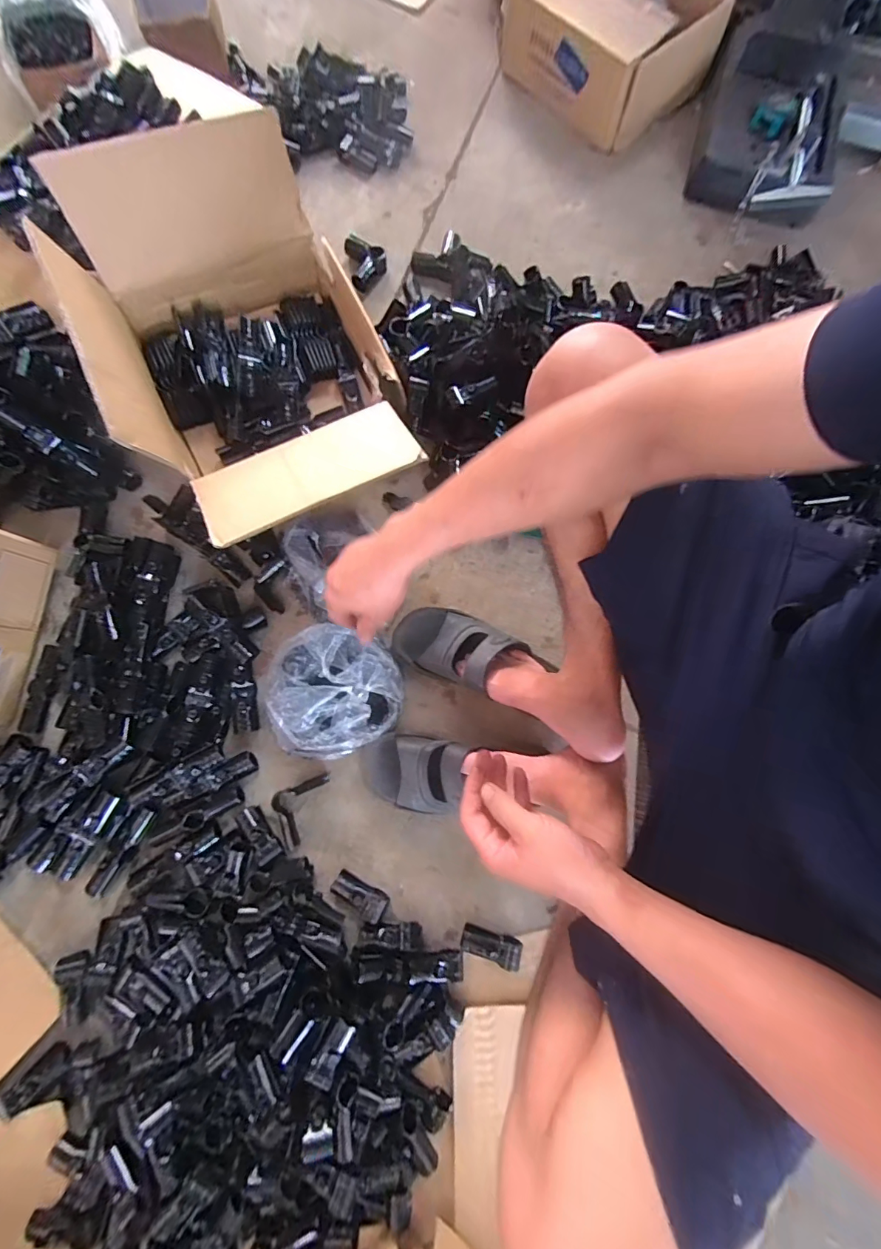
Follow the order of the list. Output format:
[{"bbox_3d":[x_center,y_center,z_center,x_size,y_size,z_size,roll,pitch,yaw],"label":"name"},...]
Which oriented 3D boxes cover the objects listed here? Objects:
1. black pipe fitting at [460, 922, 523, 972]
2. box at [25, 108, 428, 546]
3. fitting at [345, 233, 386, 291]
[{"bbox_3d":[0.069,0.437,0.632,0.079,0.027,0.032,17,78,2],"label":"black pipe fitting"},{"bbox_3d":[-0.260,-0.382,0.661,0.356,0.211,0.513,-21,80,-6],"label":"box"},{"bbox_3d":[-0.136,-0.672,0.871,0.070,0.032,0.105,-12,79,-4],"label":"fitting"}]

